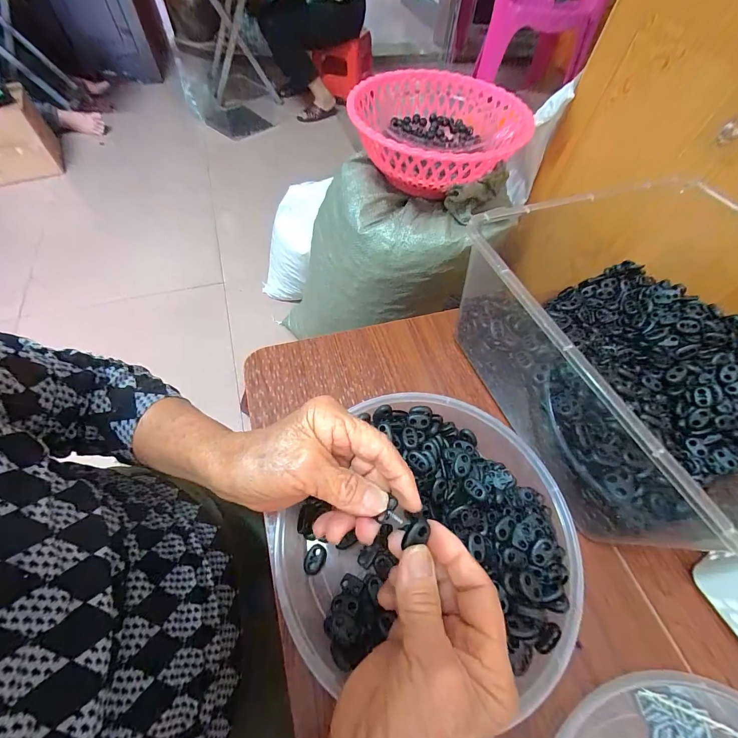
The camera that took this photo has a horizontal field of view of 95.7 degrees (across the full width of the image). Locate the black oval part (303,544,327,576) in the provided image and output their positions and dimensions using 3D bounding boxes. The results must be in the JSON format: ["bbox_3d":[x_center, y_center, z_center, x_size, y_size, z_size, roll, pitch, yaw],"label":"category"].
[{"bbox_3d":[-0.043,0.153,0.268,0.015,0.009,0.022,18,58,13],"label":"black oval part"}]

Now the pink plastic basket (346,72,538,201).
[{"bbox_3d":[0.118,-0.415,0.589,0.289,0.106,0.302,-1,56,1],"label":"pink plastic basket"}]

